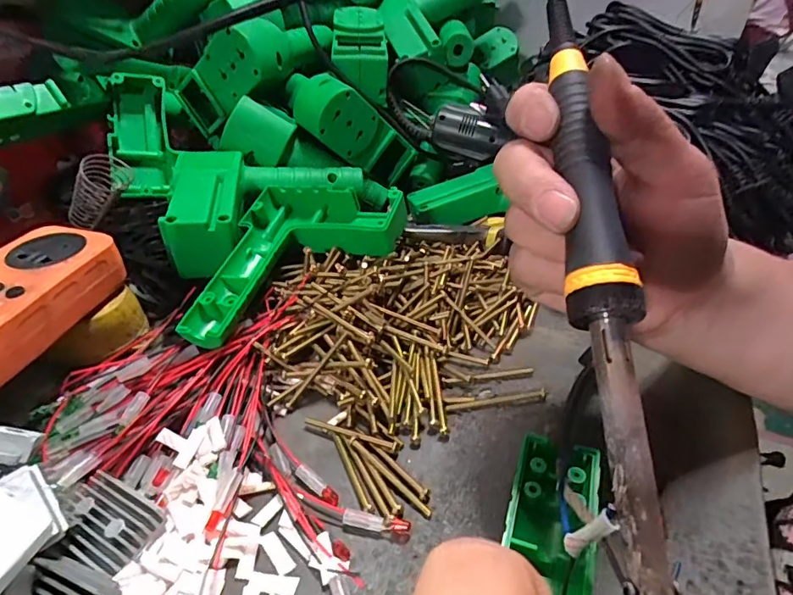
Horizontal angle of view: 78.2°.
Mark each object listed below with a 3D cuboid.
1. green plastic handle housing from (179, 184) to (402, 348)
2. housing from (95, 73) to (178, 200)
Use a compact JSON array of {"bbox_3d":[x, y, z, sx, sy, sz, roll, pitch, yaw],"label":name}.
[{"bbox_3d":[-0.063,-0.026,0.334,0.120,0.047,0.151,7,37,10],"label":"green plastic handle housing"},{"bbox_3d":[-0.239,-0.151,0.460,0.052,0.118,0.031,-6,-3,-8],"label":"housing"}]

